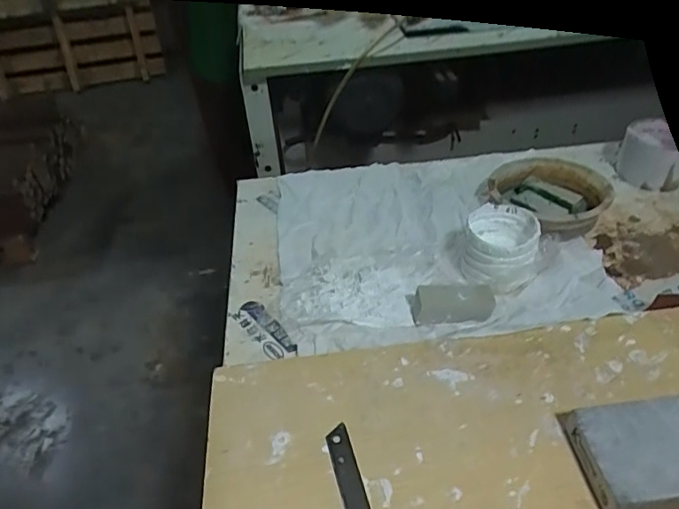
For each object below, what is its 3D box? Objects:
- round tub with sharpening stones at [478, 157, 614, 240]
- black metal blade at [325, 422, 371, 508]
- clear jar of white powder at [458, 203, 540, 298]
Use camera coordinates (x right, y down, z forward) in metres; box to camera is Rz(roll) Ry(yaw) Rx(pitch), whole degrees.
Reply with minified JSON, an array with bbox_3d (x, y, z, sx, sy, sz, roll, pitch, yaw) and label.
[{"bbox_3d":[0.230,-0.064,0.593,0.122,0.038,0.126,-2,41,2],"label":"round tub with sharpening stones"},{"bbox_3d":[0.009,0.162,0.365,0.018,0.004,0.099,-12,42,-9],"label":"black metal blade"},{"bbox_3d":[0.155,-0.006,0.516,0.073,0.049,0.085,10,43,15],"label":"clear jar of white powder"}]

